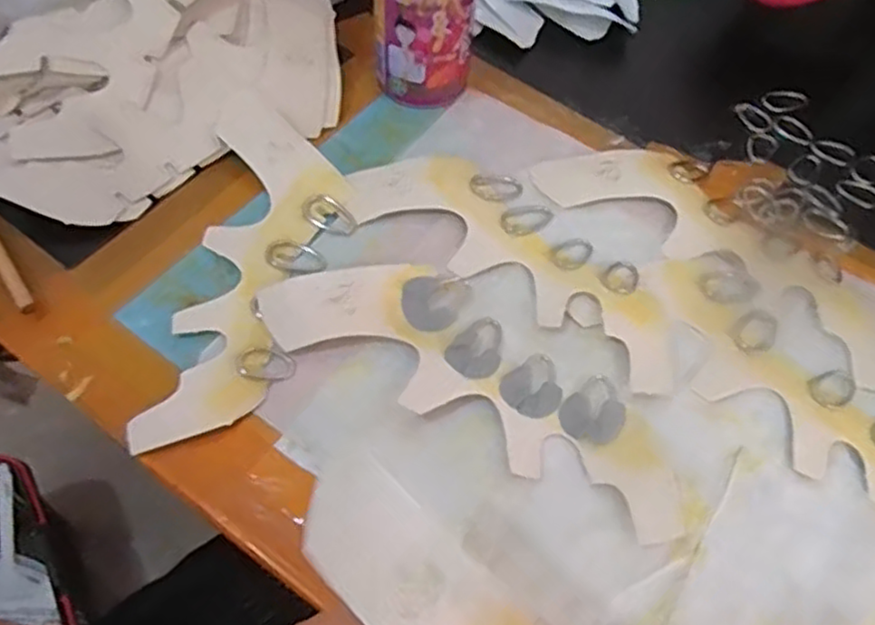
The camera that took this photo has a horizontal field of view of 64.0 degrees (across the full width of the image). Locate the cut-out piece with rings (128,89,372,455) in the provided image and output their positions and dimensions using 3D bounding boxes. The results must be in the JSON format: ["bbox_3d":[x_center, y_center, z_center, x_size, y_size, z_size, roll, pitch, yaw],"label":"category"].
[{"bbox_3d":[-0.095,-0.029,0.391,0.086,0.015,0.219,5,59,1],"label":"cut-out piece with rings"}]

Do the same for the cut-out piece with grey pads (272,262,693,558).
[{"bbox_3d":[0.024,0.030,0.362,0.232,0.013,0.076,28,59,12],"label":"cut-out piece with grey pads"}]

